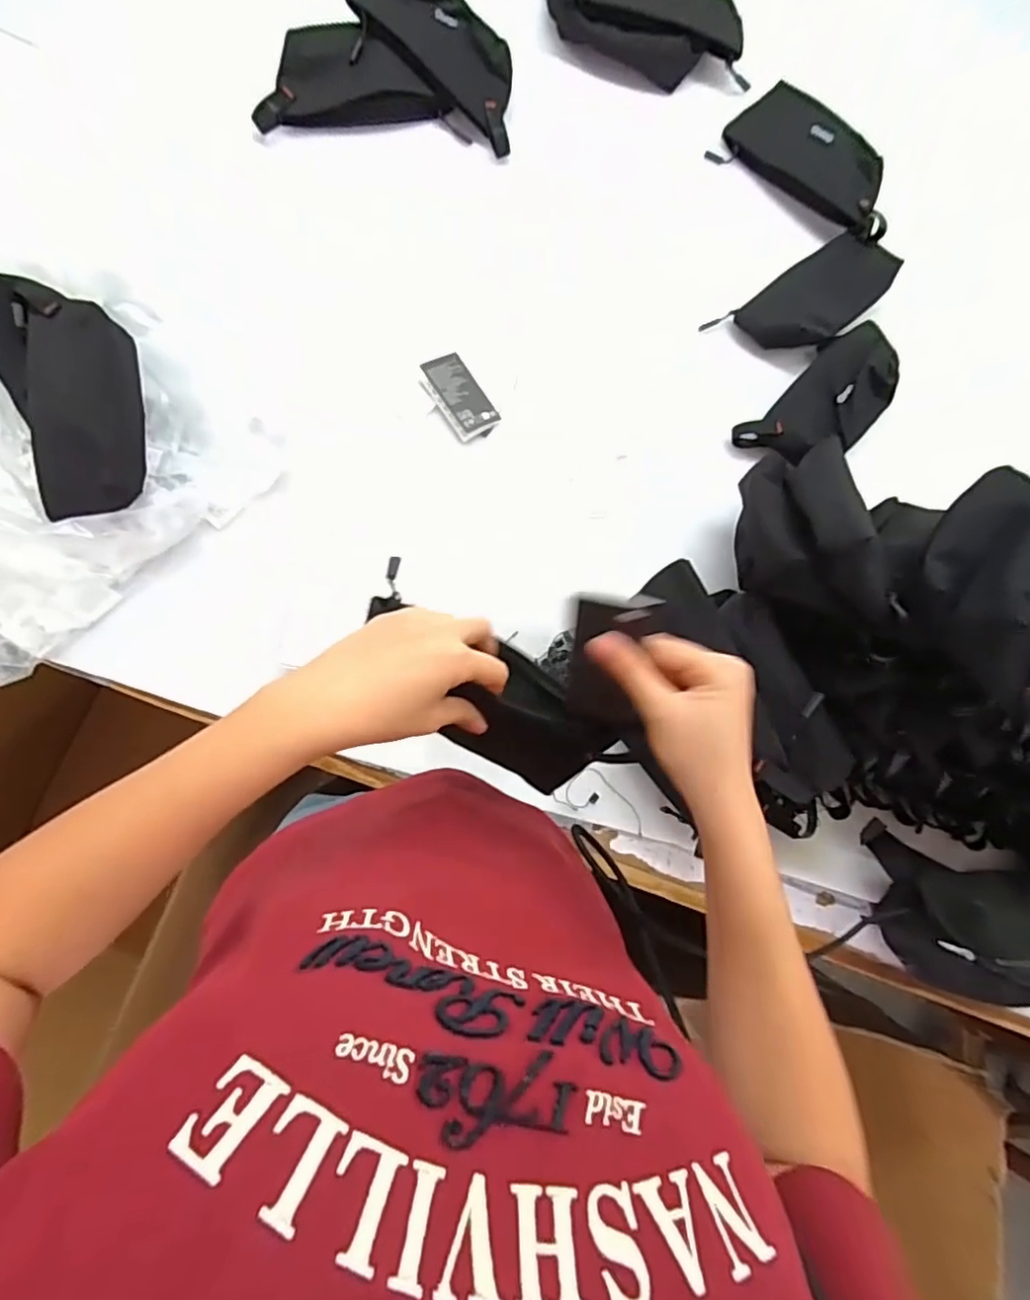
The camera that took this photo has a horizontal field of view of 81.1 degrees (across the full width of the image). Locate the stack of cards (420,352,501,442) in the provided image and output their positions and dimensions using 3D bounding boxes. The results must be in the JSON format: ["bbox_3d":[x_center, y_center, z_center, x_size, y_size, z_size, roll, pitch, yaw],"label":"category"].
[{"bbox_3d":[-0.058,-0.269,0.637,0.052,0.021,0.092,-35,86,-7],"label":"stack of cards"}]

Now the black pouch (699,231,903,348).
[{"bbox_3d":[0.334,-0.396,0.682,0.212,0.026,0.102,-35,71,-7],"label":"black pouch"}]

